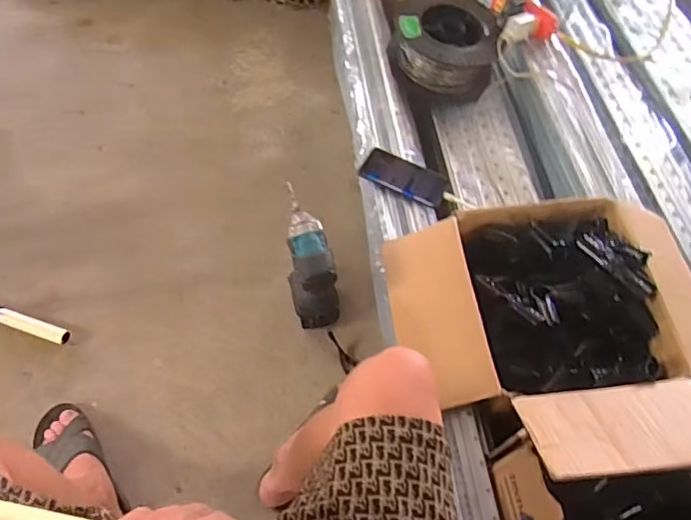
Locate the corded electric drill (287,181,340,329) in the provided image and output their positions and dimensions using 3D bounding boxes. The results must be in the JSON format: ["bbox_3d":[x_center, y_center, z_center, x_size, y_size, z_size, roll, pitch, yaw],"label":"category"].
[{"bbox_3d":[-0.060,0.011,0.991,0.080,0.216,0.168,-7,61,-6],"label":"corded electric drill"}]

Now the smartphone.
[{"bbox_3d":[0.109,-0.156,1.051,0.164,0.007,0.072,27,82,18],"label":"smartphone"}]

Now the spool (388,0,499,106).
[{"bbox_3d":[0.217,-0.480,1.244,0.223,0.134,0.231,1,60,-1],"label":"spool"}]

